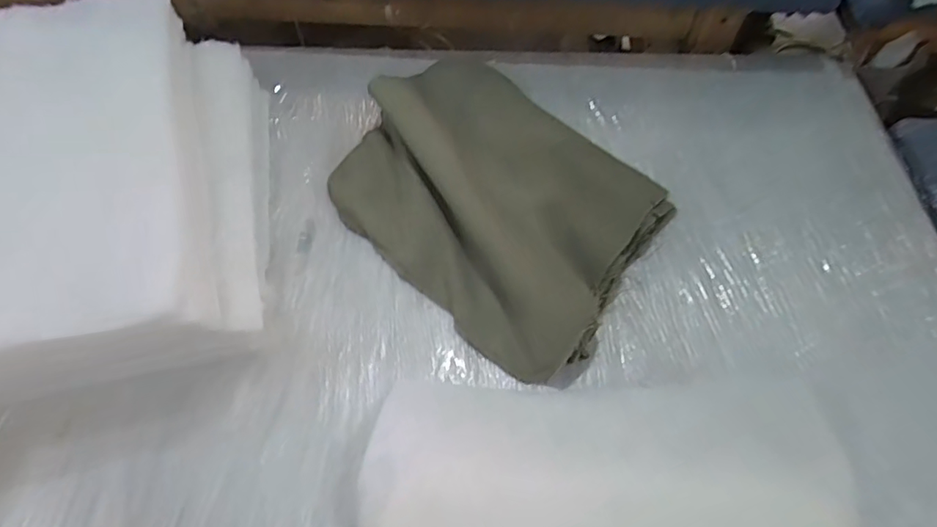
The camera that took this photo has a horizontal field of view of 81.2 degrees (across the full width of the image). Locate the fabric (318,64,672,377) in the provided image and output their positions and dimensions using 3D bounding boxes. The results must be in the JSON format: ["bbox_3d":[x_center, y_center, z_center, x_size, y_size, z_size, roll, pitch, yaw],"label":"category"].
[{"bbox_3d":[0.040,-0.120,0.802,0.379,0.052,0.517,-39,68,-20],"label":"fabric"}]

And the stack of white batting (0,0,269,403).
[{"bbox_3d":[-0.543,-0.101,0.709,0.502,0.199,0.528,-10,61,-6],"label":"stack of white batting"}]

